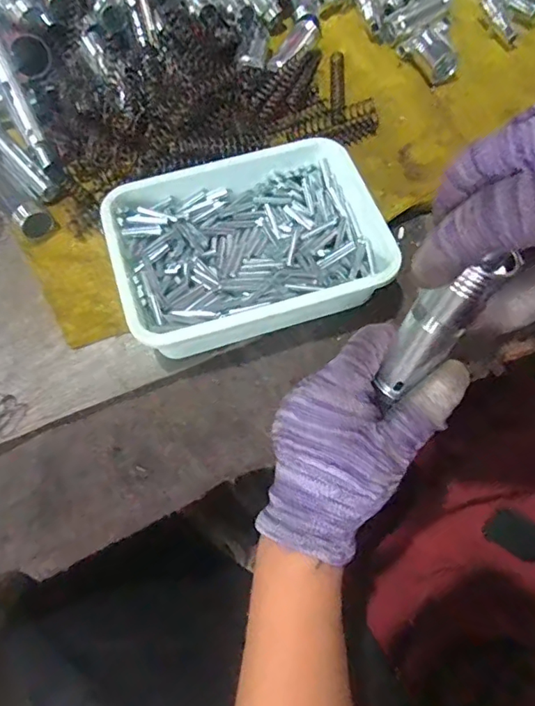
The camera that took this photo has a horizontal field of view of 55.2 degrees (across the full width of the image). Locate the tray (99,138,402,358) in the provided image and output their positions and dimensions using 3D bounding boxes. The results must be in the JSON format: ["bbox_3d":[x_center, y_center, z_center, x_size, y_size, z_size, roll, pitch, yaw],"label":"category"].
[{"bbox_3d":[-0.015,-0.073,0.348,0.171,0.041,0.128,-20,68,-9],"label":"tray"}]

